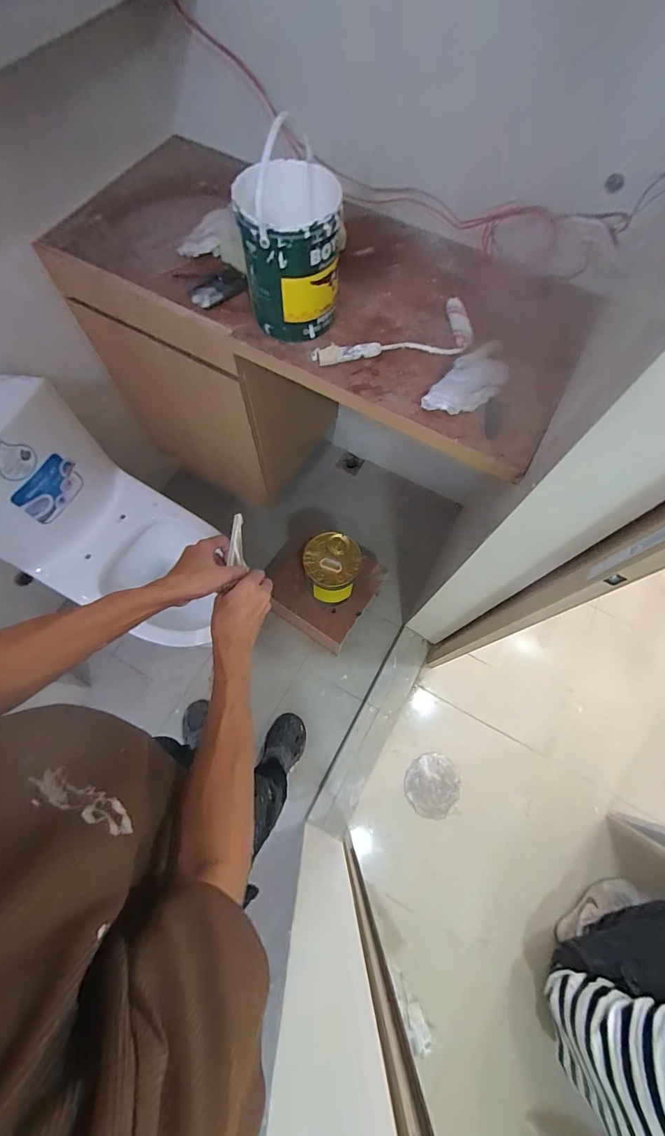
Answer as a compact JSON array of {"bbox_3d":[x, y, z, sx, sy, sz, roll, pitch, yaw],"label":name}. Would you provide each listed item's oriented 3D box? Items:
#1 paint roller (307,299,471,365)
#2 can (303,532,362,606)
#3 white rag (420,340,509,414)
[{"bbox_3d":[0.119,-0.423,0.766,0.310,0.034,0.108,-19,71,-10],"label":"paint roller"},{"bbox_3d":[0.000,0.002,1.197,0.155,0.167,0.169,1,69,-3],"label":"can"},{"bbox_3d":[0.246,-0.333,0.720,0.173,0.049,0.079,-39,76,-16],"label":"white rag"}]

